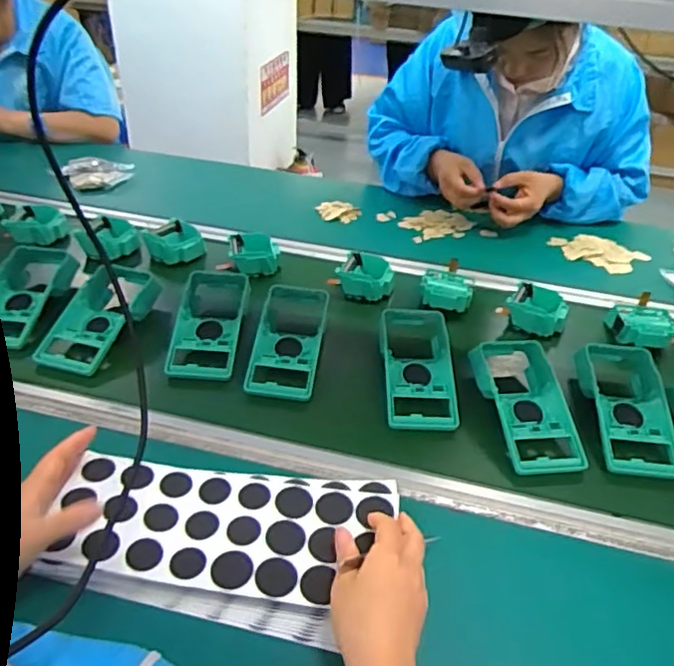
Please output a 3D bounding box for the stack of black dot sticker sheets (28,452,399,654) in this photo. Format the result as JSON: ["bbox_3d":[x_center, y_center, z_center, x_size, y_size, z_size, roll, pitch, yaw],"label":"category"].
[{"bbox_3d":[-0.098,0.180,0.526,0.283,0.034,0.141,4,37,1],"label":"stack of black dot sticker sheets"}]

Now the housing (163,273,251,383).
[{"bbox_3d":[-0.165,-0.012,0.792,0.089,0.044,0.191,2,37,-2],"label":"housing"}]

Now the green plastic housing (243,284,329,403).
[{"bbox_3d":[-0.061,0.007,0.770,0.086,0.048,0.192,5,37,3],"label":"green plastic housing"}]

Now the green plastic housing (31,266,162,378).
[{"bbox_3d":[-0.309,-0.015,0.784,0.093,0.041,0.185,18,49,10],"label":"green plastic housing"}]

